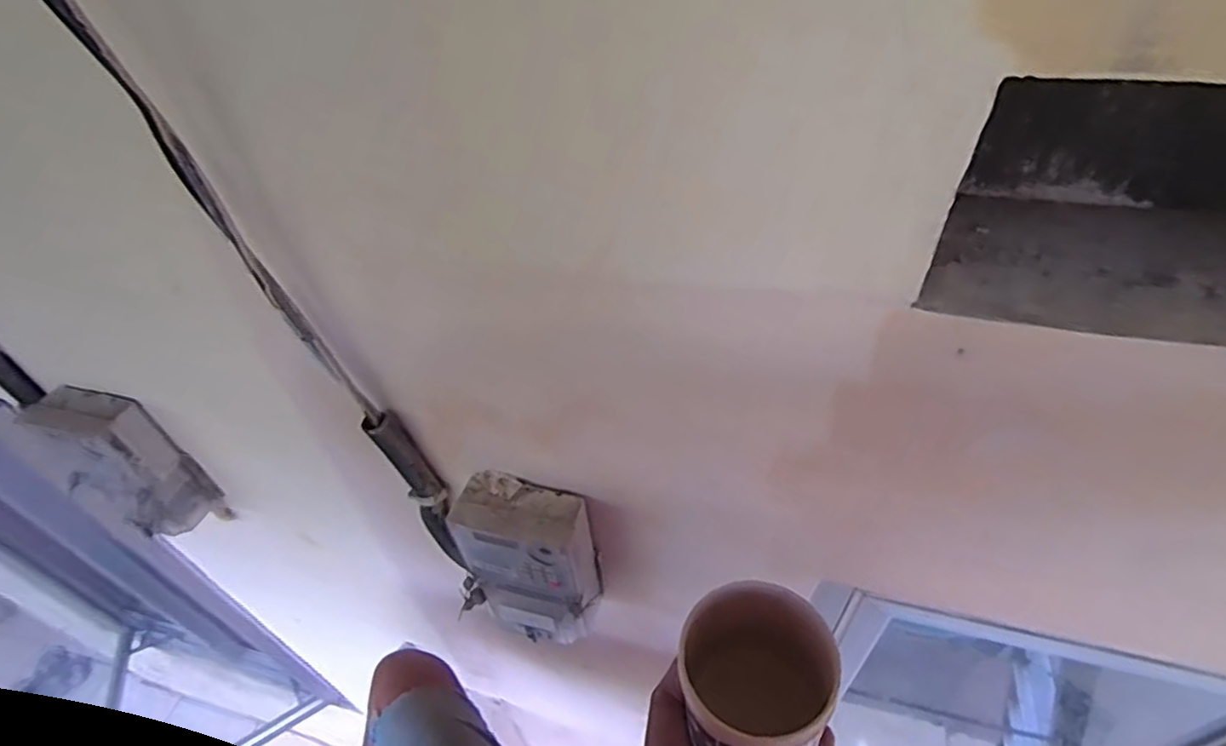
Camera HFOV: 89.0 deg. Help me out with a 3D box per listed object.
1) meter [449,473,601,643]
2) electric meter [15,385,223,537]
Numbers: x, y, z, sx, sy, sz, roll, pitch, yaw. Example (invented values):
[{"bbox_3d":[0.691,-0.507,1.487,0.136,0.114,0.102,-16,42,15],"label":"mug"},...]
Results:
[{"bbox_3d":[-0.081,0.191,0.625,0.127,0.181,0.076,6,47,12],"label":"meter"},{"bbox_3d":[-0.601,0.106,0.763,0.136,0.186,0.085,19,50,22],"label":"electric meter"}]

